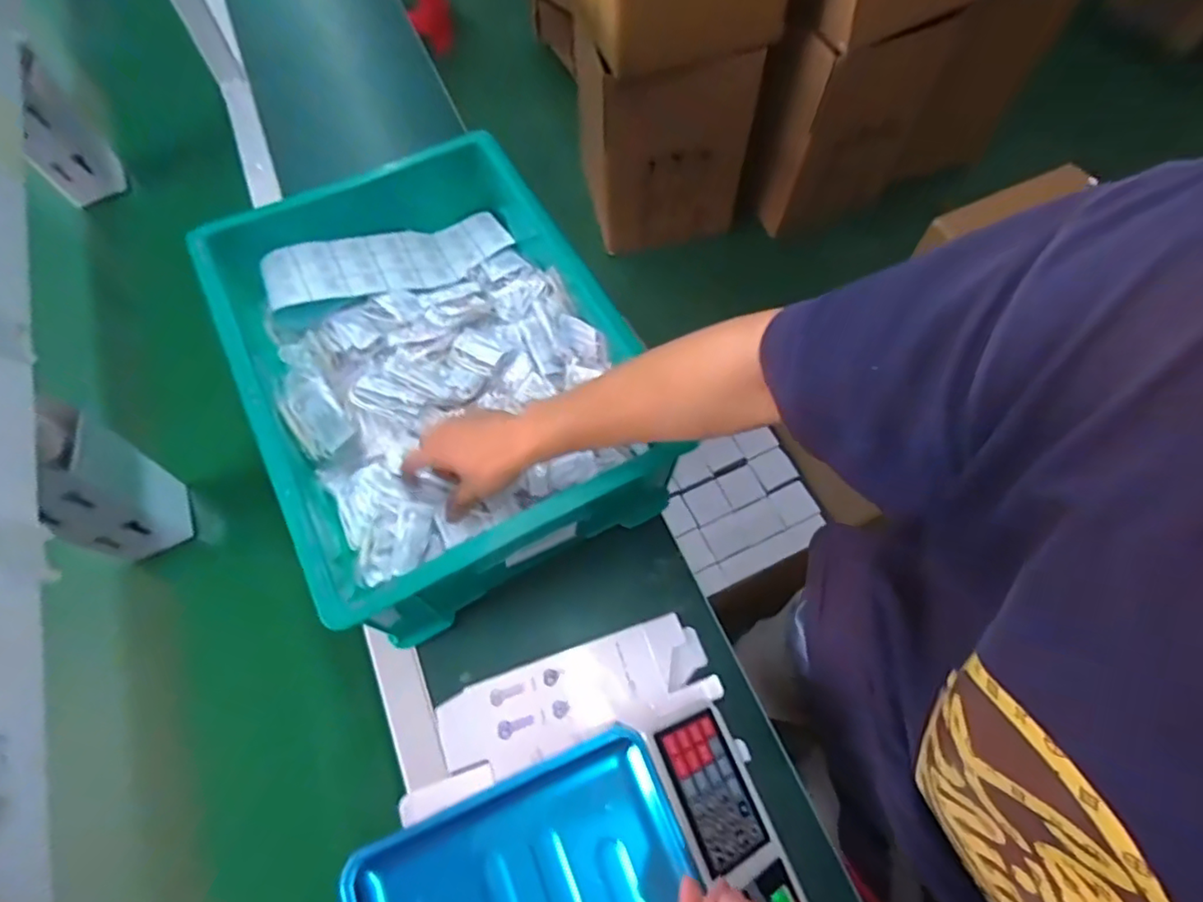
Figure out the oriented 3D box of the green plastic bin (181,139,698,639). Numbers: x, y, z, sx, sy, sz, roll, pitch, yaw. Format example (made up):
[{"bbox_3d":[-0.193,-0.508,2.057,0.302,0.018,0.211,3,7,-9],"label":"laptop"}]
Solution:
[{"bbox_3d":[-0.178,-0.097,0.658,0.339,0.158,0.481,-26,68,-13],"label":"green plastic bin"}]

